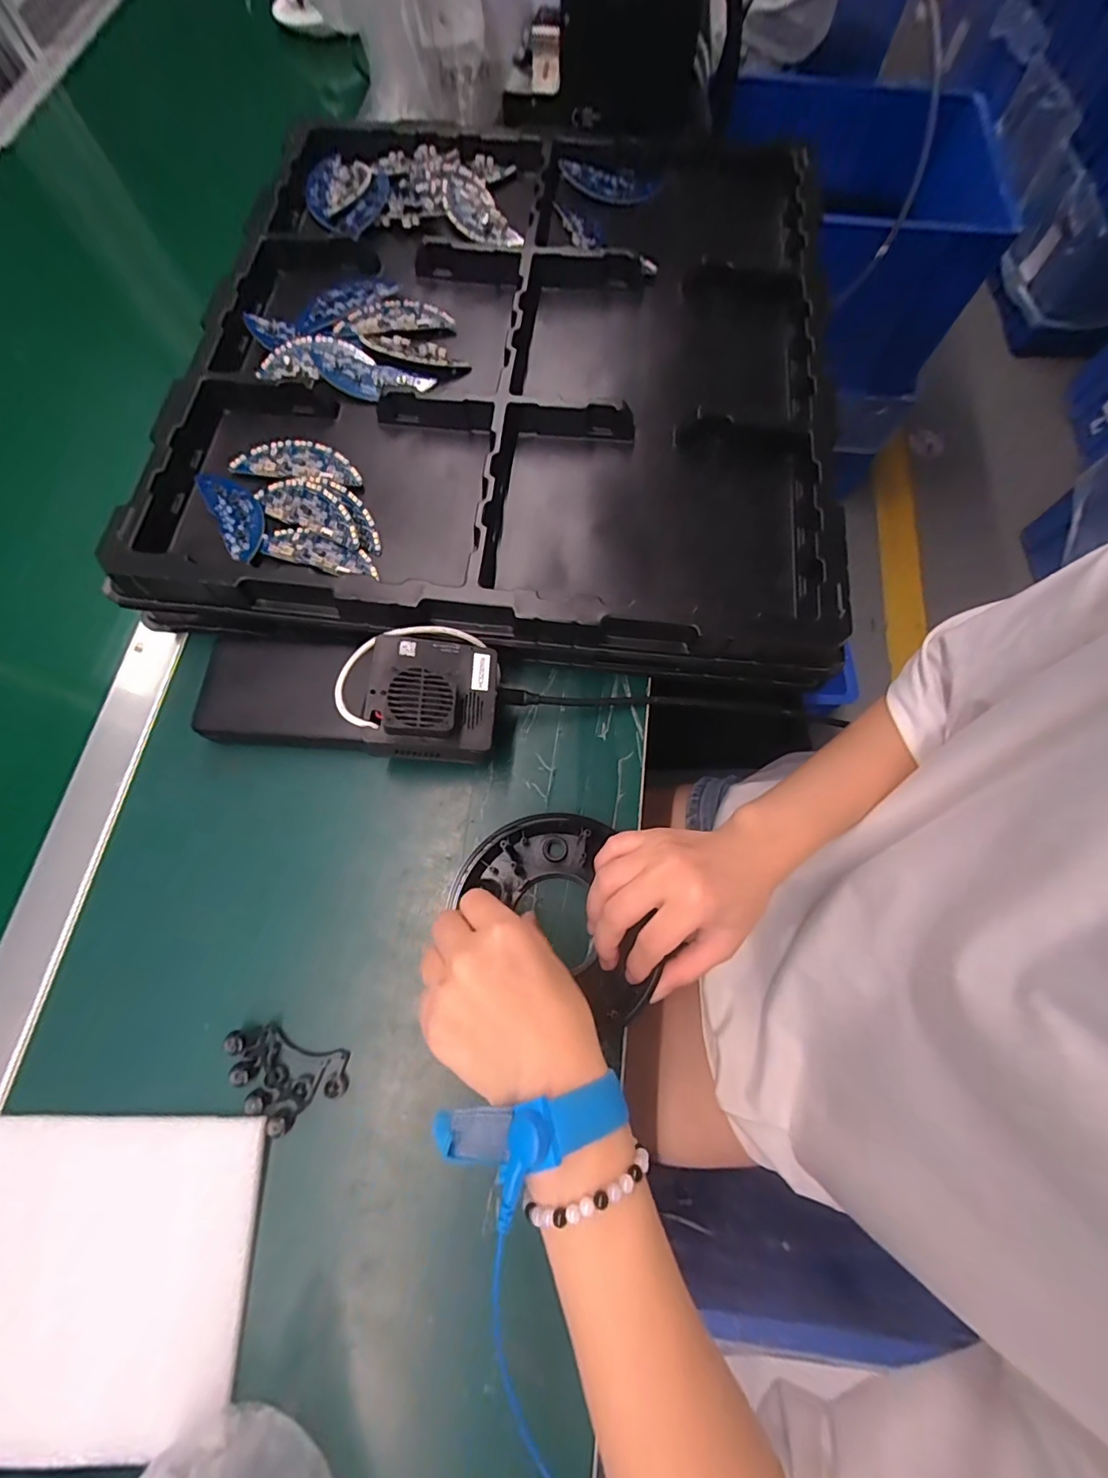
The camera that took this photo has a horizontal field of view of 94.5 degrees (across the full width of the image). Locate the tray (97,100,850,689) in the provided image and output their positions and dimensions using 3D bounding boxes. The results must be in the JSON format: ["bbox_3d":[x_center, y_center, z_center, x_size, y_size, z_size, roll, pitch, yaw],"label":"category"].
[{"bbox_3d":[-0.027,-0.320,0.440,0.497,0.067,0.543,6,72,2],"label":"tray"}]

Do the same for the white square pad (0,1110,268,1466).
[{"bbox_3d":[-0.241,0.275,0.266,0.166,0.015,0.136,0,72,0],"label":"white square pad"}]

